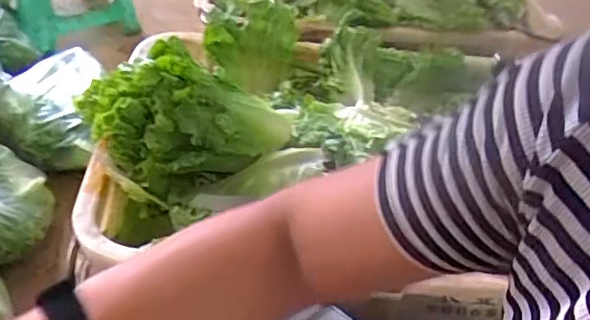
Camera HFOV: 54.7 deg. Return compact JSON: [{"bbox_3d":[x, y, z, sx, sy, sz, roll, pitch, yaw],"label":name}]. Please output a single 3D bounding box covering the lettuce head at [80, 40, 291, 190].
[{"bbox_3d":[-0.124,-0.047,0.657,0.251,0.134,0.110,1,41,-8],"label":"lettuce head"}]

